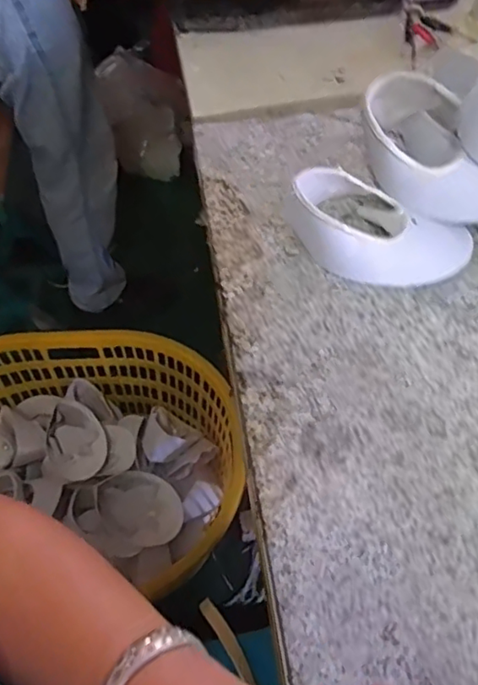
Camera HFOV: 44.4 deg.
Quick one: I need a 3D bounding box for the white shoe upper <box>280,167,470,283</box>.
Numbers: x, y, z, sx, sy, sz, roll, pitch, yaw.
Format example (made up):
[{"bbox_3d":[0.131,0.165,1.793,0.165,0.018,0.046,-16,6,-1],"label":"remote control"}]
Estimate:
[{"bbox_3d":[0.120,-0.100,0.504,0.152,0.052,0.093,26,60,18],"label":"white shoe upper"}]

